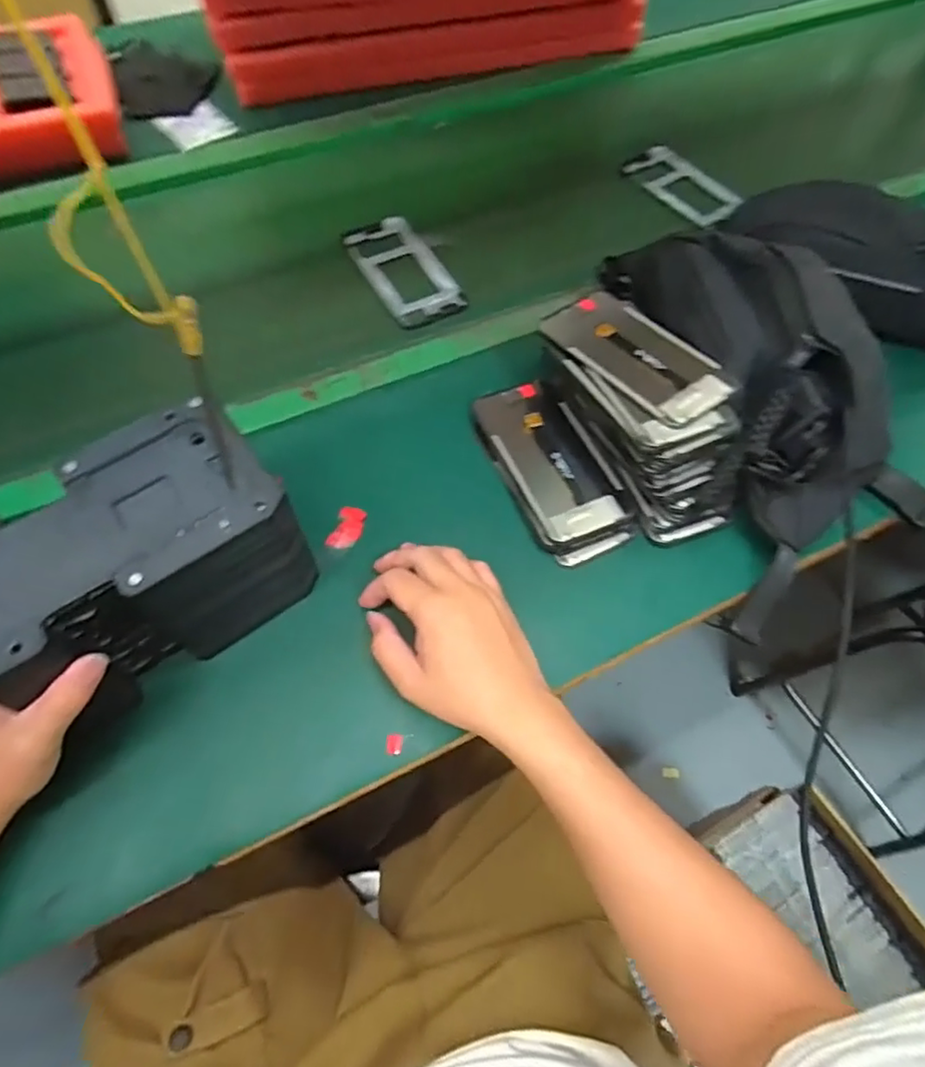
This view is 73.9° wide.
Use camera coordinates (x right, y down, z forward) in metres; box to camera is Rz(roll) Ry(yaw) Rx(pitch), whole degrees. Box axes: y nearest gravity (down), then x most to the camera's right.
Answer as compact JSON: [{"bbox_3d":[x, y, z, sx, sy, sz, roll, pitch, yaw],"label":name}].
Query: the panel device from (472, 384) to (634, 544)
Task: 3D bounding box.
[{"bbox_3d":[0.073,-0.065,0.508,0.077,0.010,0.151,-21,63,-13],"label":"panel device"}]

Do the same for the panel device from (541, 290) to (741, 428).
[{"bbox_3d":[0.138,-0.142,0.484,0.075,0.007,0.152,-35,61,-13],"label":"panel device"}]

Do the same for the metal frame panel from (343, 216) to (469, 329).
[{"bbox_3d":[-0.065,-0.282,0.653,0.077,0.008,0.158,-26,67,-14],"label":"metal frame panel"}]

